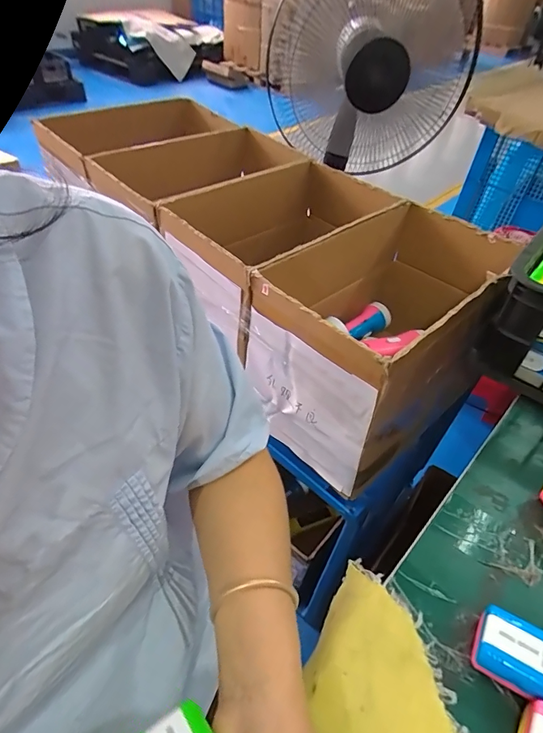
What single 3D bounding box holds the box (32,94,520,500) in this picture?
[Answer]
[{"bbox_3d":[-0.040,-0.217,0.777,0.362,0.256,0.851,-32,56,-30],"label":"box"}]

